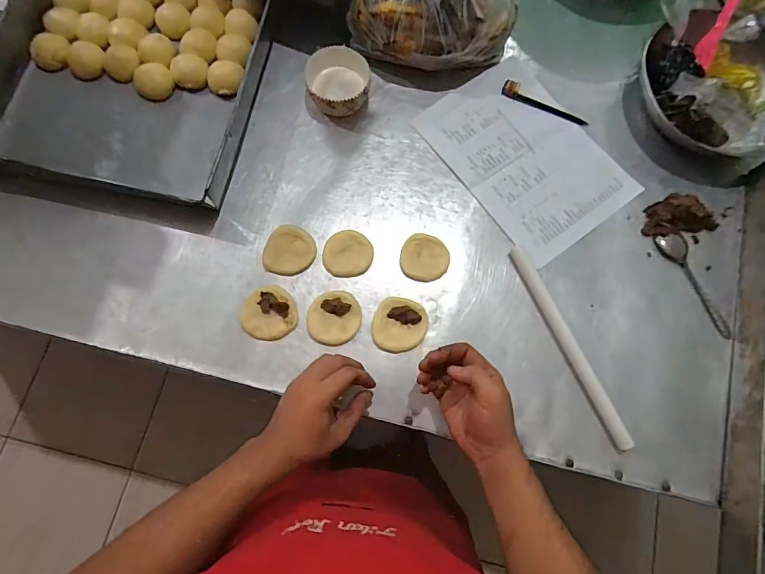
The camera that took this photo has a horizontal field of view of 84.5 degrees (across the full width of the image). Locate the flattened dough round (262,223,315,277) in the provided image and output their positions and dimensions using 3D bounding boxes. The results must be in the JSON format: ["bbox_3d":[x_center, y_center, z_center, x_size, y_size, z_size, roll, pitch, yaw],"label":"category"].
[{"bbox_3d":[-0.127,-0.051,0.578,0.068,0.014,0.068,0,75,-2],"label":"flattened dough round"}]

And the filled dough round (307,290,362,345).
[{"bbox_3d":[-0.064,0.040,0.560,0.068,0.010,0.073,0,75,-2],"label":"filled dough round"}]

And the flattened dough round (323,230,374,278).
[{"bbox_3d":[-0.047,-0.046,0.581,0.066,0.008,0.064,0,75,-2],"label":"flattened dough round"}]

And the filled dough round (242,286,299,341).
[{"bbox_3d":[-0.151,0.034,0.560,0.070,0.009,0.072,0,75,-2],"label":"filled dough round"}]

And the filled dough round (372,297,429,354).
[{"bbox_3d":[0.024,0.050,0.559,0.070,0.014,0.071,0,75,-2],"label":"filled dough round"}]

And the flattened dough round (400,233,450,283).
[{"bbox_3d":[0.059,-0.041,0.587,0.066,0.013,0.069,0,75,-2],"label":"flattened dough round"}]

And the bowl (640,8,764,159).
[{"bbox_3d":[0.502,-0.290,0.630,0.245,0.075,0.222,-6,75,-4],"label":"bowl"}]

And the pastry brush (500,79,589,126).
[{"bbox_3d":[0.253,-0.285,0.650,0.139,0.015,0.026,20,75,3],"label":"pastry brush"}]

